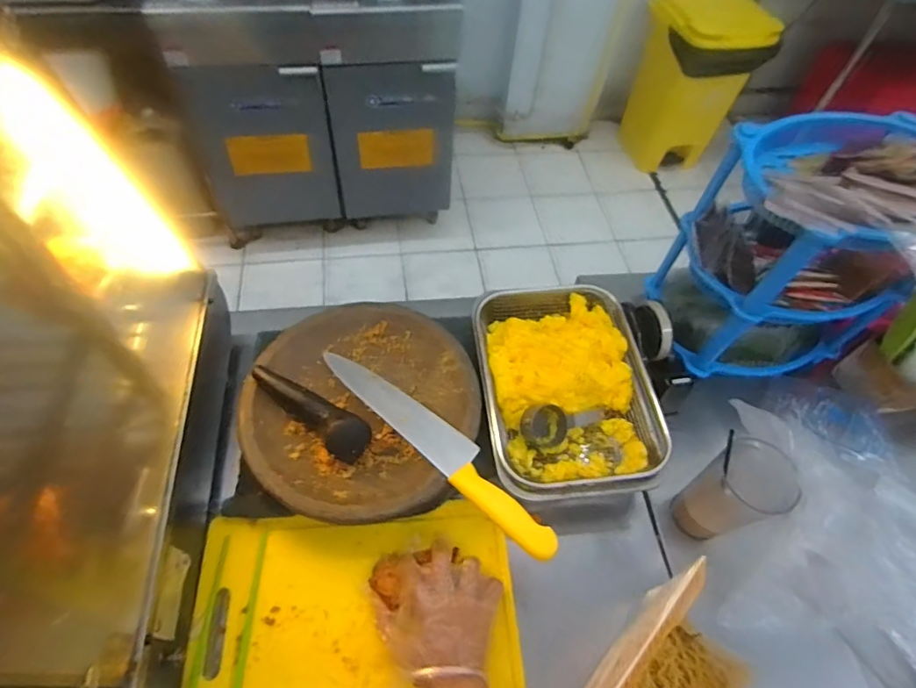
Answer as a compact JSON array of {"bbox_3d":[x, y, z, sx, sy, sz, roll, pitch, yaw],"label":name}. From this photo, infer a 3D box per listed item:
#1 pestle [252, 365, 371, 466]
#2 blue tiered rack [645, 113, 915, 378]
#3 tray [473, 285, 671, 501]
[{"bbox_3d":[-0.178,0.078,0.628,0.162,0.041,0.049,34,60,17],"label":"pestle"},{"bbox_3d":[0.440,-0.100,0.669,0.294,0.309,0.227,-14,59,-14],"label":"blue tiered rack"},{"bbox_3d":[0.138,0.057,0.698,0.216,0.063,0.303,-3,57,-6],"label":"tray"}]

